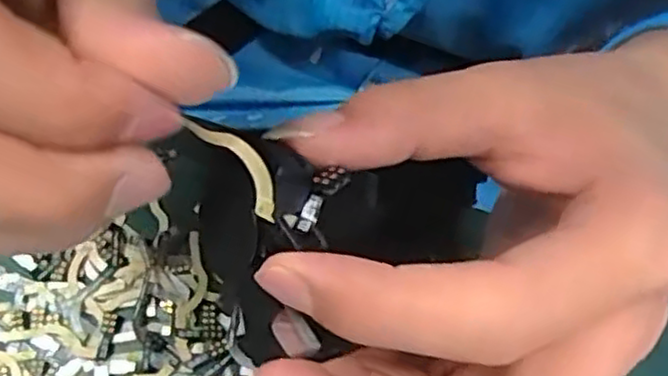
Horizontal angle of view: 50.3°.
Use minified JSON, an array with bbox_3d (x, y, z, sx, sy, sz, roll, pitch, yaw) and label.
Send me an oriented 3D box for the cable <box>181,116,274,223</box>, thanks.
[{"bbox_3d":[-0.019,-0.005,0.142,0.008,0.004,0.025,-45,100,-18],"label":"cable"}]

